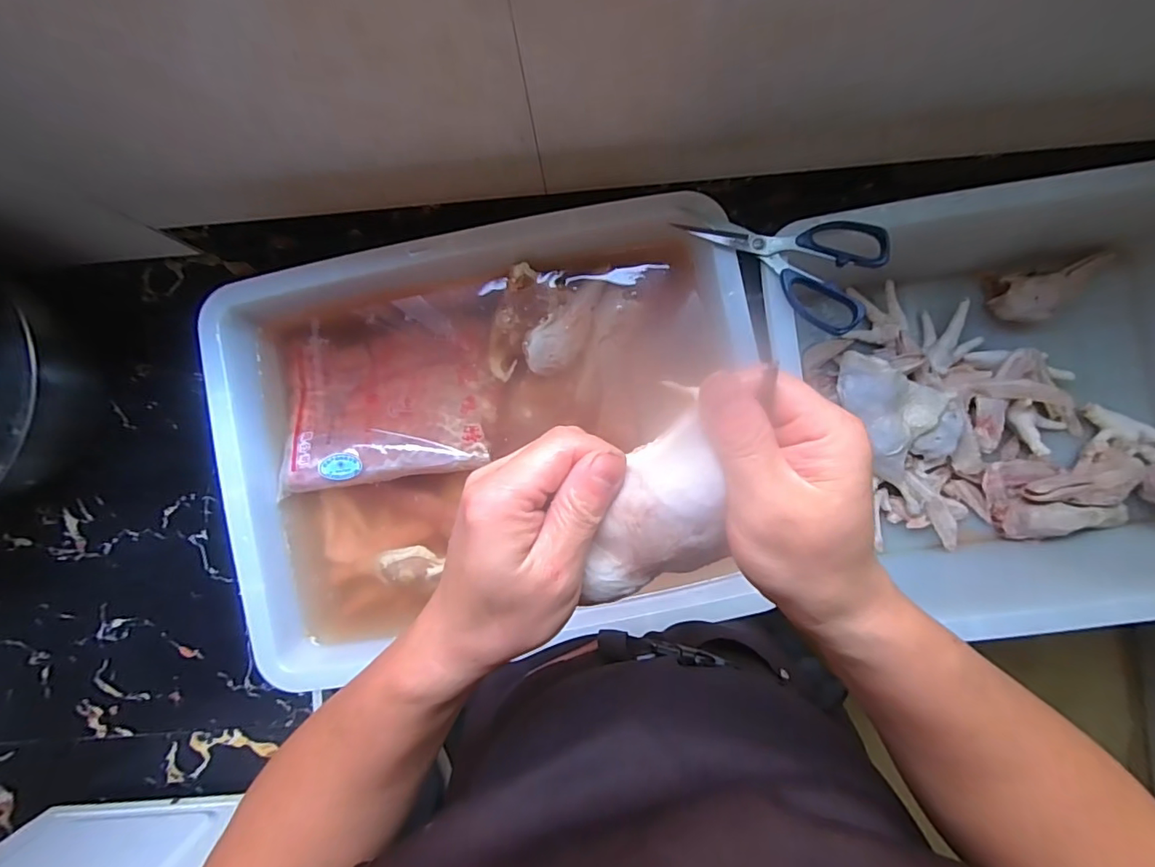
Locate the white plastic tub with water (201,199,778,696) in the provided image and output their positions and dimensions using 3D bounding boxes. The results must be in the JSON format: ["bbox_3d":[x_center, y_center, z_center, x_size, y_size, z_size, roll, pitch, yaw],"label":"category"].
[{"bbox_3d":[-0.079,-0.003,0.524,0.501,0.101,0.392,-11,89,2],"label":"white plastic tub with water"}]

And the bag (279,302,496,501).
[{"bbox_3d":[-0.198,-0.038,0.540,0.207,0.038,0.170,-9,89,2],"label":"bag"}]

